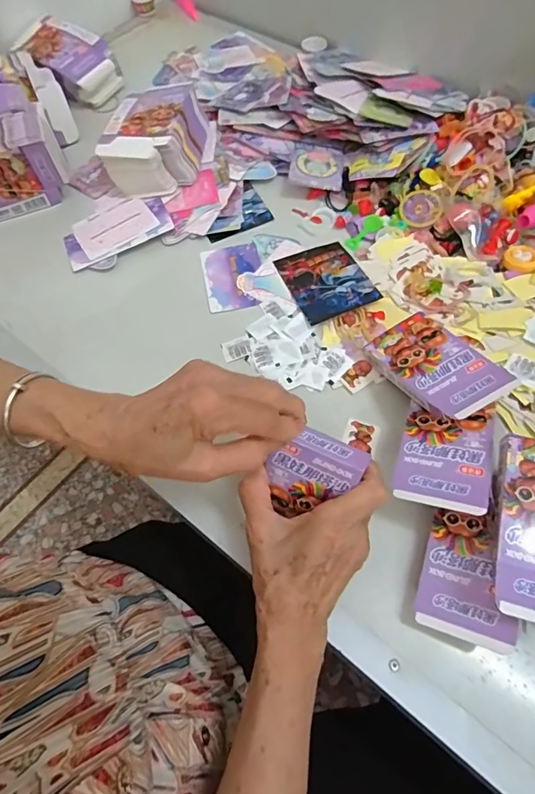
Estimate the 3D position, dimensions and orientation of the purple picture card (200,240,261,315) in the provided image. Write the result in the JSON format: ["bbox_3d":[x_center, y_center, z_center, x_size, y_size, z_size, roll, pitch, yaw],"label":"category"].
[{"bbox_3d":[-0.037,-0.130,0.497,0.062,0.004,0.090,-11,62,-4],"label":"purple picture card"}]

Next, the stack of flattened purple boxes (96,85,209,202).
[{"bbox_3d":[-0.133,-0.313,0.555,0.105,0.053,0.147,3,62,3],"label":"stack of flattened purple boxes"}]

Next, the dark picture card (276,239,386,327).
[{"bbox_3d":[0.061,-0.126,0.483,0.080,0.005,0.098,-22,64,-9],"label":"dark picture card"}]

